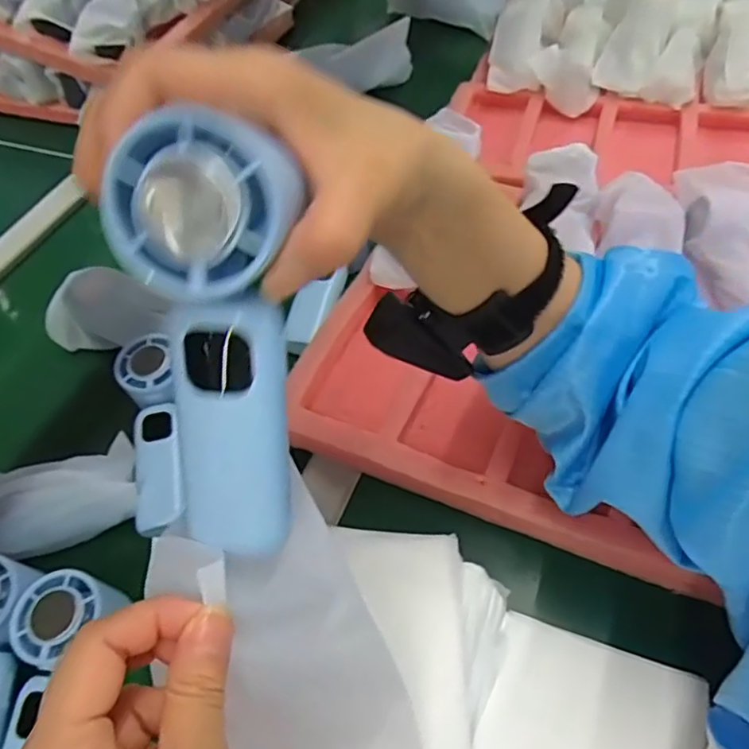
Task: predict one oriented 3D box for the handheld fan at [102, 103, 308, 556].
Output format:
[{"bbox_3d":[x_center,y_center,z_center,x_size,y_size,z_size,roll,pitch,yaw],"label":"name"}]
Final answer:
[{"bbox_3d":[-0.051,-0.011,0.218,0.049,0.150,0.042,2,27,7],"label":"handheld fan"}]

